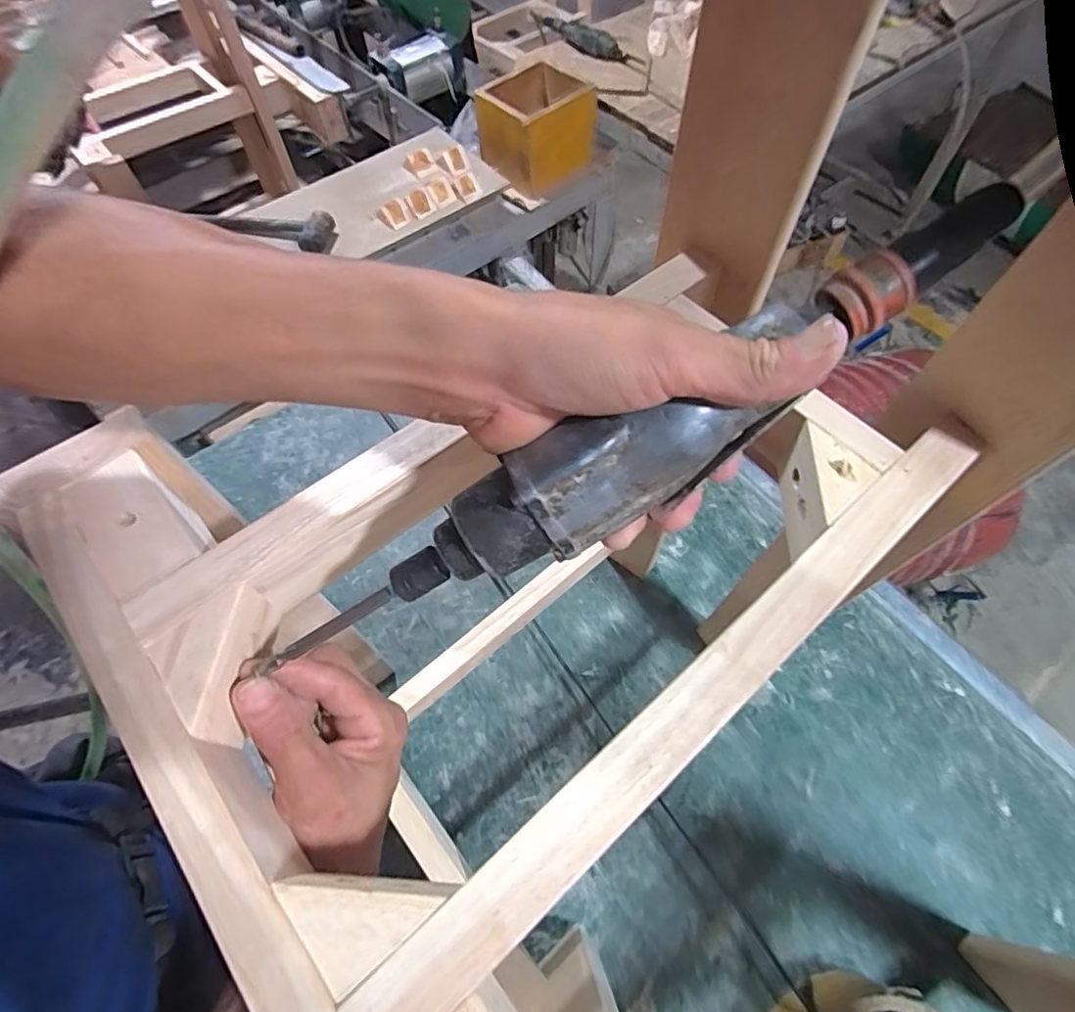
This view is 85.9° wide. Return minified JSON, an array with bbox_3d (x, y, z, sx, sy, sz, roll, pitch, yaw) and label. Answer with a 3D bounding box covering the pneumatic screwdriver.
[{"bbox_3d":[0.032,-0.017,0.241,0.352,0.040,0.038,-32,64,6],"label":"pneumatic screwdriver"}]

